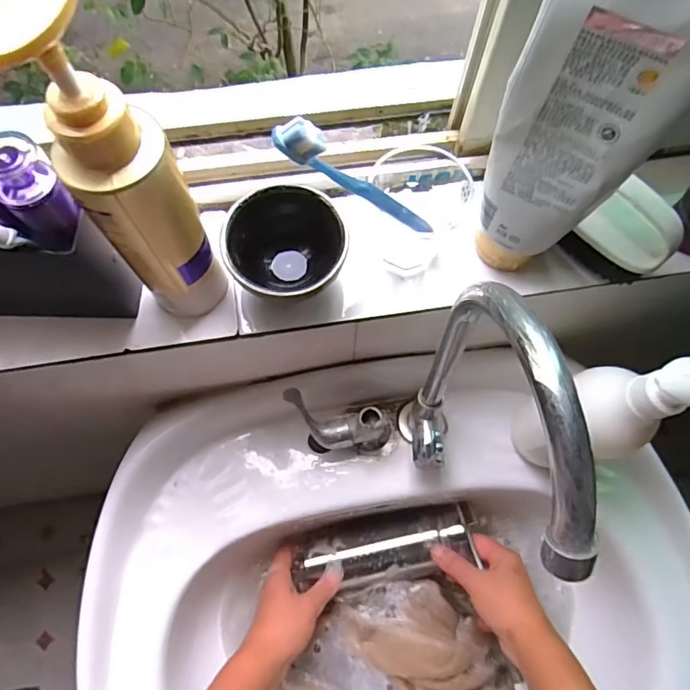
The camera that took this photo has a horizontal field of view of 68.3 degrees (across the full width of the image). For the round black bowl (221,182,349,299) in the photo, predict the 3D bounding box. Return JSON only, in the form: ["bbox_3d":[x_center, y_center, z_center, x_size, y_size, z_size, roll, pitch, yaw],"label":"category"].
[{"bbox_3d":[-0.042,-0.067,0.367,0.082,0.046,0.083,0,71,-1],"label":"round black bowl"}]

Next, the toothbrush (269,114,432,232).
[{"bbox_3d":[0.016,-0.092,0.301,0.018,0.172,0.007,-32,71,25],"label":"toothbrush"}]

